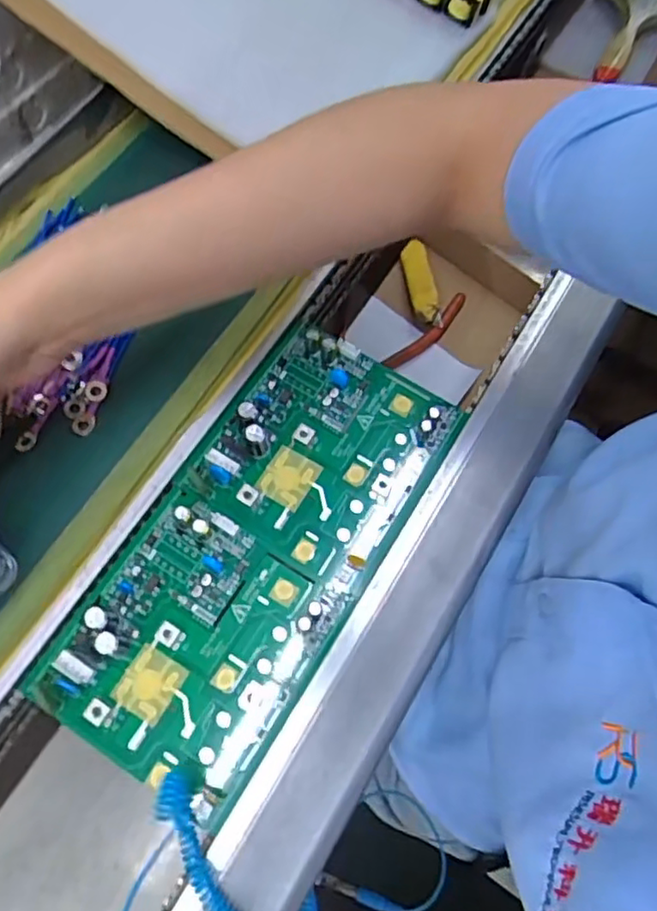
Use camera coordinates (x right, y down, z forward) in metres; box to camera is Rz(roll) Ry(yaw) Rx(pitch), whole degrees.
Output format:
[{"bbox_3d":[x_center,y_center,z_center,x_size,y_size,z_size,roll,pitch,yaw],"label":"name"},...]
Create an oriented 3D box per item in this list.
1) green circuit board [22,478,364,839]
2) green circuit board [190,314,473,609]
[{"bbox_3d":[-0.072,0.095,0.323,0.121,0.019,0.125,31,72,10],"label":"green circuit board"},{"bbox_3d":[0.001,-0.006,0.365,0.118,0.020,0.131,29,71,9],"label":"green circuit board"}]

